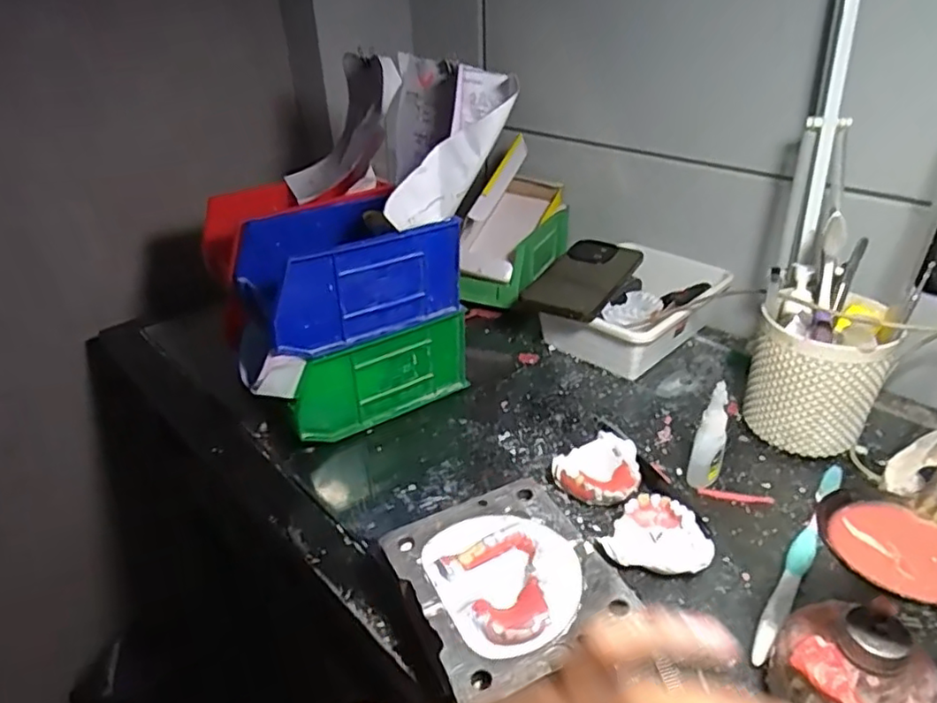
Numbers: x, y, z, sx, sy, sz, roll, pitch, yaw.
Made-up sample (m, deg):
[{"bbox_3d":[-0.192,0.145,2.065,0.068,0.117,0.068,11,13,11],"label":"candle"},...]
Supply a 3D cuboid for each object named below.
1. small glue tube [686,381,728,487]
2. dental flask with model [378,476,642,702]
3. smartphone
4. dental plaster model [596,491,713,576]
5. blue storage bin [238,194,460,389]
[{"bbox_3d":[0.181,0.066,0.463,0.023,0.086,0.017,-29,41,-36],"label":"small glue tube"},{"bbox_3d":[0.019,0.146,0.386,0.113,0.039,0.114,-17,35,-22],"label":"dental flask with model"},{"bbox_3d":[0.123,-0.079,0.652,0.083,0.015,0.163,17,37,27],"label":"smartphone"},{"bbox_3d":[0.131,0.125,0.427,0.068,0.027,0.050,9,34,17],"label":"dental plaster model"},{"bbox_3d":[-0.110,-0.060,0.526,0.181,0.094,0.102,-22,37,-28],"label":"blue storage bin"}]

